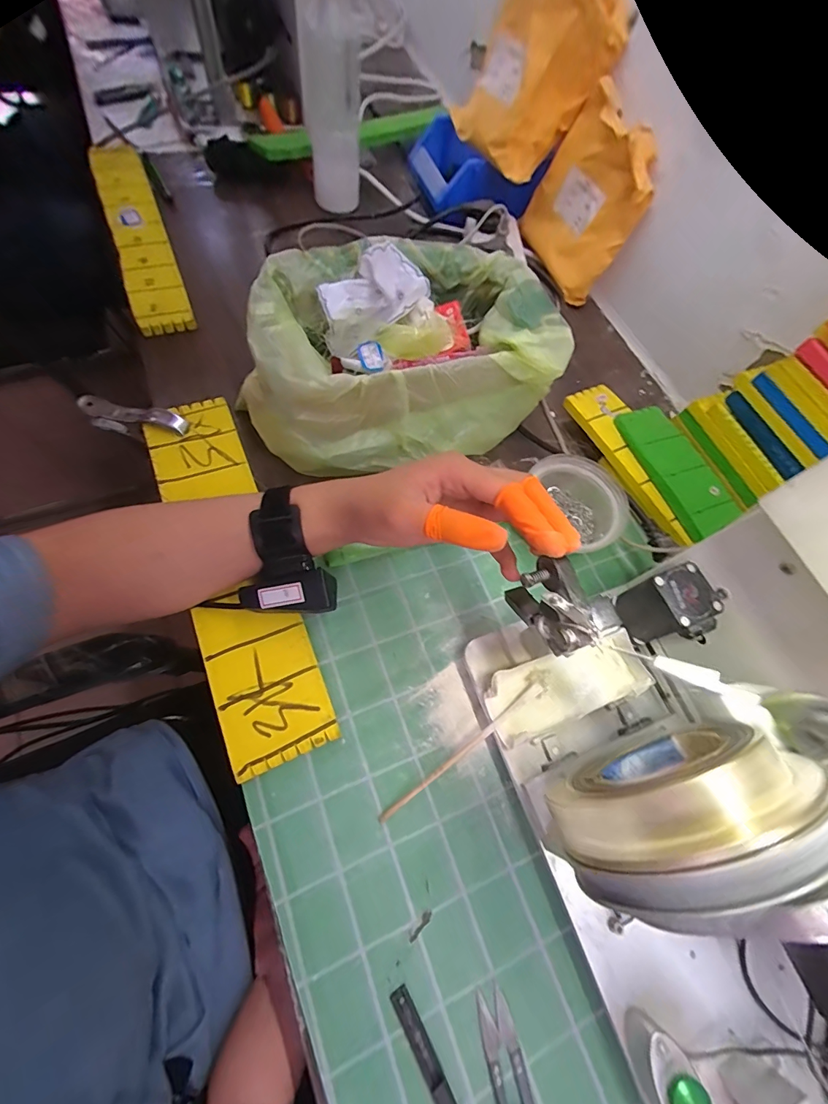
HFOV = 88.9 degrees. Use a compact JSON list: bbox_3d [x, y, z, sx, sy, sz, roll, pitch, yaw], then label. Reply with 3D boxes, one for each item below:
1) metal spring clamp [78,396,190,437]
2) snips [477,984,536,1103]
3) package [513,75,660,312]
[{"bbox_3d":[-0.280,-0.134,0.431,0.118,0.040,0.020,16,65,-1],"label":"metal spring clamp"},{"bbox_3d":[0.063,0.338,0.260,0.023,0.011,0.097,-10,68,-12],"label":"snips"},{"bbox_3d":[0.217,-0.440,0.536,0.045,0.169,0.171,-19,80,-23],"label":"package"}]

